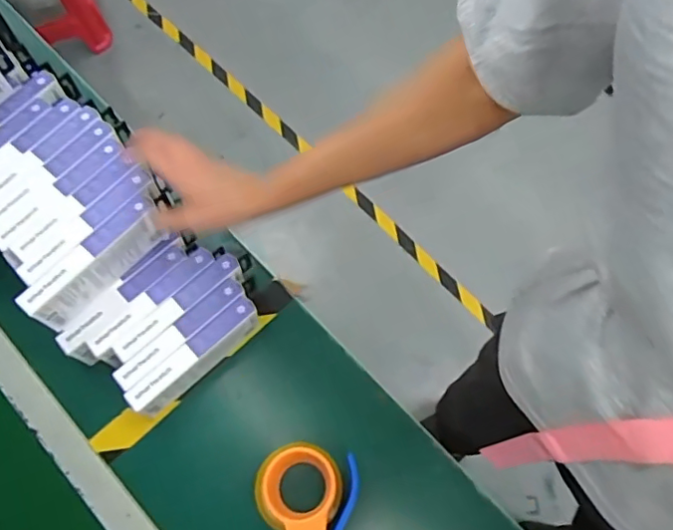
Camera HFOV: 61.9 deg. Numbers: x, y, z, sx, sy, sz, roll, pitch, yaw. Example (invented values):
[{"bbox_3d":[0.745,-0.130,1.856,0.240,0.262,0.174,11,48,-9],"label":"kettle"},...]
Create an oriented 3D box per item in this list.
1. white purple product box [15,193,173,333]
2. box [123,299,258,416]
[{"bbox_3d":[-0.271,-0.001,0.643,0.032,0.073,0.169,43,74,14],"label":"white purple product box"},{"bbox_3d":[-0.167,0.113,0.680,0.171,0.074,0.029,-40,75,-15],"label":"box"}]

